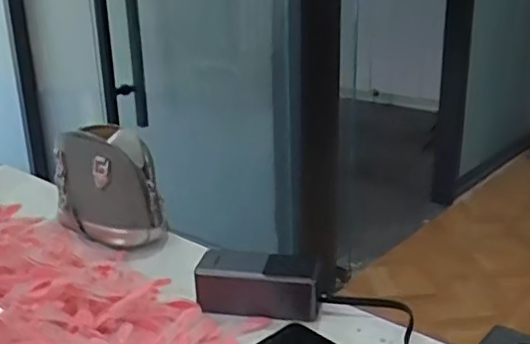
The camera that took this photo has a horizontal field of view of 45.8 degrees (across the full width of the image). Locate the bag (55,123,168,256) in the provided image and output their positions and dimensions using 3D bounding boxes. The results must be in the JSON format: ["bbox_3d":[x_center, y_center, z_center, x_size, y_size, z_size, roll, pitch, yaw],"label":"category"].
[{"bbox_3d":[-0.200,0.017,0.789,0.151,0.143,0.060,13,25,35],"label":"bag"}]

